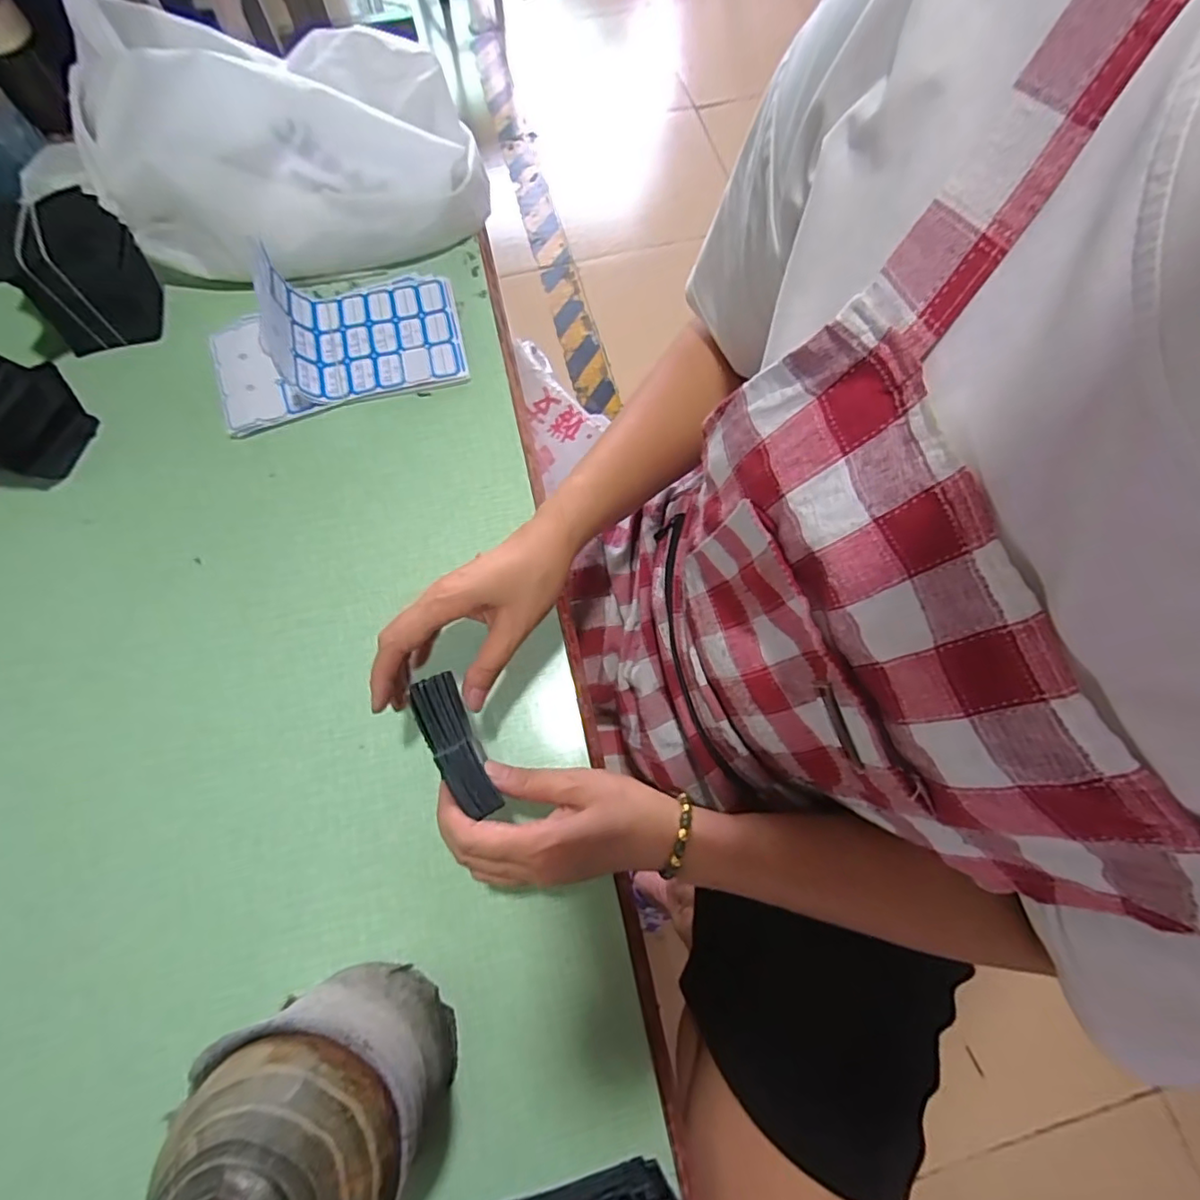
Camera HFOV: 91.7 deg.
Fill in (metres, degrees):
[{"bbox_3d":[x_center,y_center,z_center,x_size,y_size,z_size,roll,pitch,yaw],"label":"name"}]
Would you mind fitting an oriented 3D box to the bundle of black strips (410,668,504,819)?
[{"bbox_3d":[-0.086,0.085,0.343,0.027,0.013,0.087,-27,69,-9],"label":"bundle of black strips"}]

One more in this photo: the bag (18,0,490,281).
[{"bbox_3d":[-0.308,-0.422,0.523,0.371,0.135,0.214,-14,72,-6],"label":"bag"}]

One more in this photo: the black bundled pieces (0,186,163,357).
[{"bbox_3d":[-0.448,-0.279,0.500,0.109,0.095,0.081,-22,73,-8],"label":"black bundled pieces"}]

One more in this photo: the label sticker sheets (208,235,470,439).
[{"bbox_3d":[-0.238,-0.244,0.511,0.218,0.065,0.136,-17,72,-6],"label":"label sticker sheets"}]

